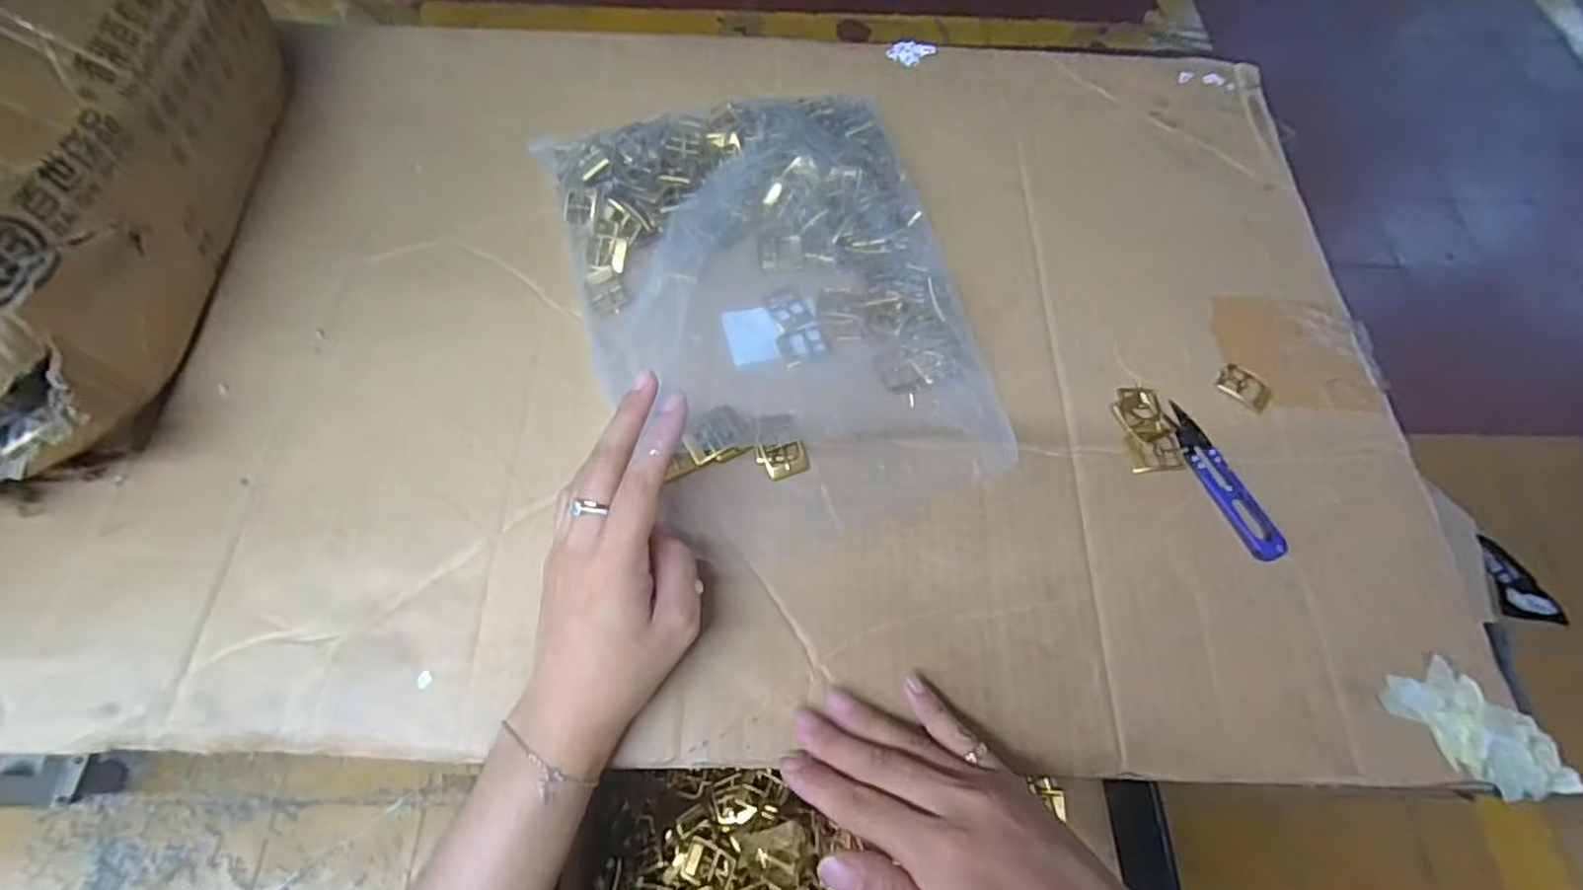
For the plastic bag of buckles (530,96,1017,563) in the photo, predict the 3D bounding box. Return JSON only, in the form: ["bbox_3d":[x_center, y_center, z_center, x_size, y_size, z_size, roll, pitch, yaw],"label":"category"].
[{"bbox_3d":[-0.014,-0.092,0.429,0.222,0.034,0.301,-13,65,-8],"label":"plastic bag of buckles"}]

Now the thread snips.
[{"bbox_3d":[0.246,0.020,0.395,0.022,0.010,0.098,-17,66,-10],"label":"thread snips"}]

